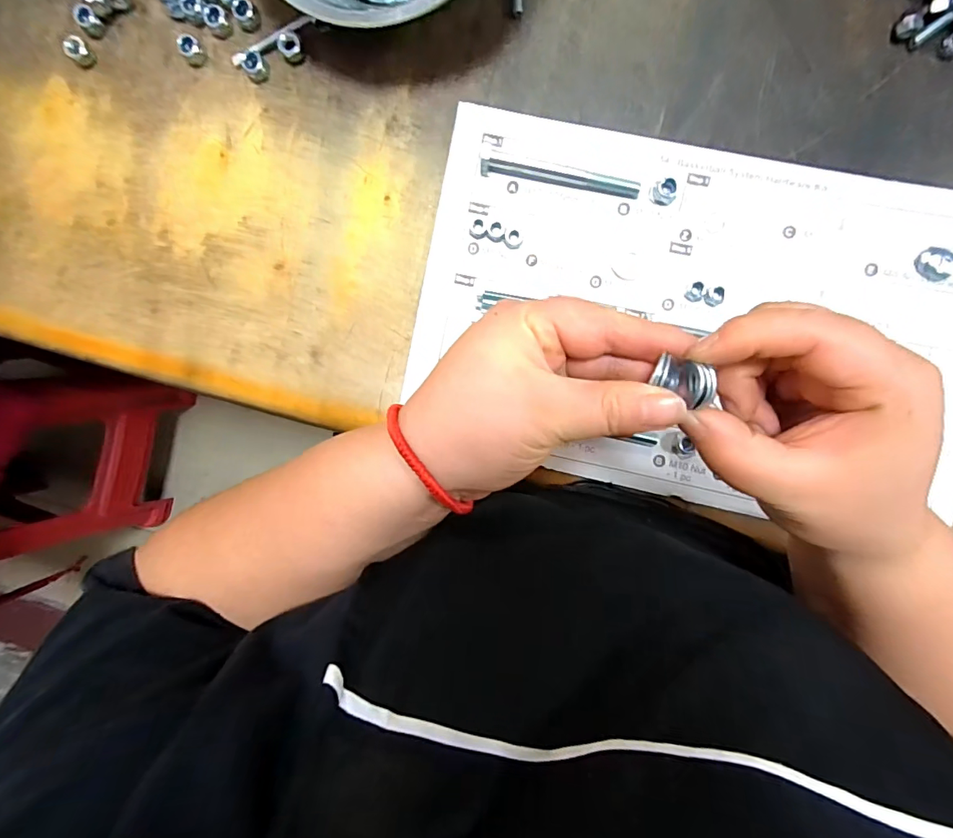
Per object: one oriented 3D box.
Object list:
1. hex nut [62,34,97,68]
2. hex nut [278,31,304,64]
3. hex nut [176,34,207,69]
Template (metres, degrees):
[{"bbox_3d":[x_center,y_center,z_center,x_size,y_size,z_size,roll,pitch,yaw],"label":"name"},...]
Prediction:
[{"bbox_3d":[-0.288,-0.267,0.332,0.019,0.011,0.015,34,99,-1],"label":"hex nut"},{"bbox_3d":[-0.130,-0.261,0.322,0.015,0.011,0.014,-36,92,7],"label":"hex nut"},{"bbox_3d":[-0.202,-0.261,0.325,0.015,0.015,0.012,-21,94,6],"label":"hex nut"}]

